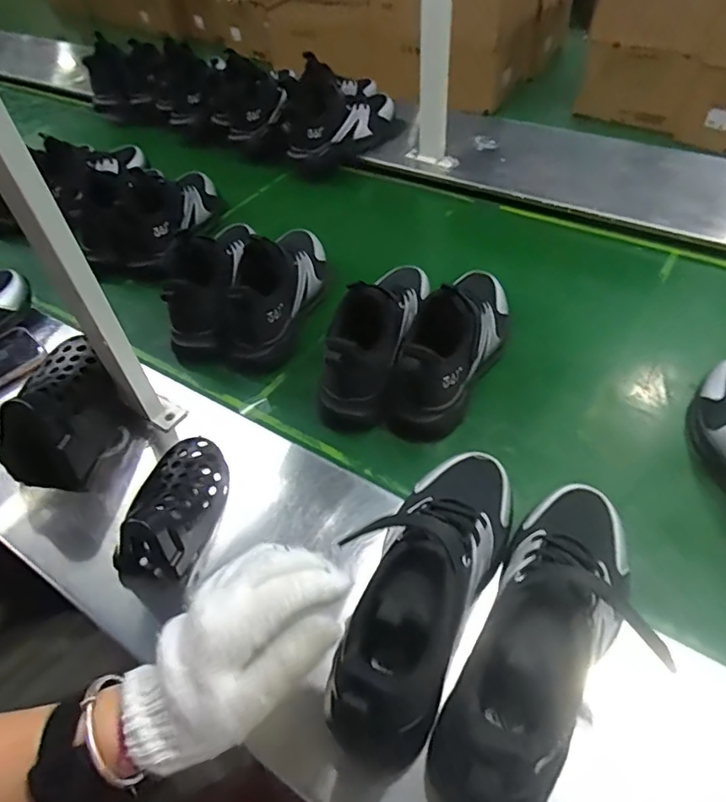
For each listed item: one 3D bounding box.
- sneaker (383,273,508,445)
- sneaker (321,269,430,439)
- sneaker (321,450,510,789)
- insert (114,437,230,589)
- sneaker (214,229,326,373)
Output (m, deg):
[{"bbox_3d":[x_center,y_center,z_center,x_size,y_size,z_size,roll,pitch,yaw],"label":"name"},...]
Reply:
[{"bbox_3d":[0.104,-0.077,0.607,0.082,0.116,0.242,19,54,21],"label":"sneaker"},{"bbox_3d":[0.016,-0.095,0.639,0.076,0.115,0.250,10,51,14],"label":"sneaker"},{"bbox_3d":[0.047,0.128,0.412,0.090,0.092,0.256,21,54,22],"label":"sneaker"},{"bbox_3d":[-0.173,0.097,0.511,0.071,0.088,0.136,5,50,10],"label":"insert"},{"bbox_3d":[-0.112,-0.161,0.717,0.083,0.120,0.238,8,51,12],"label":"sneaker"}]

